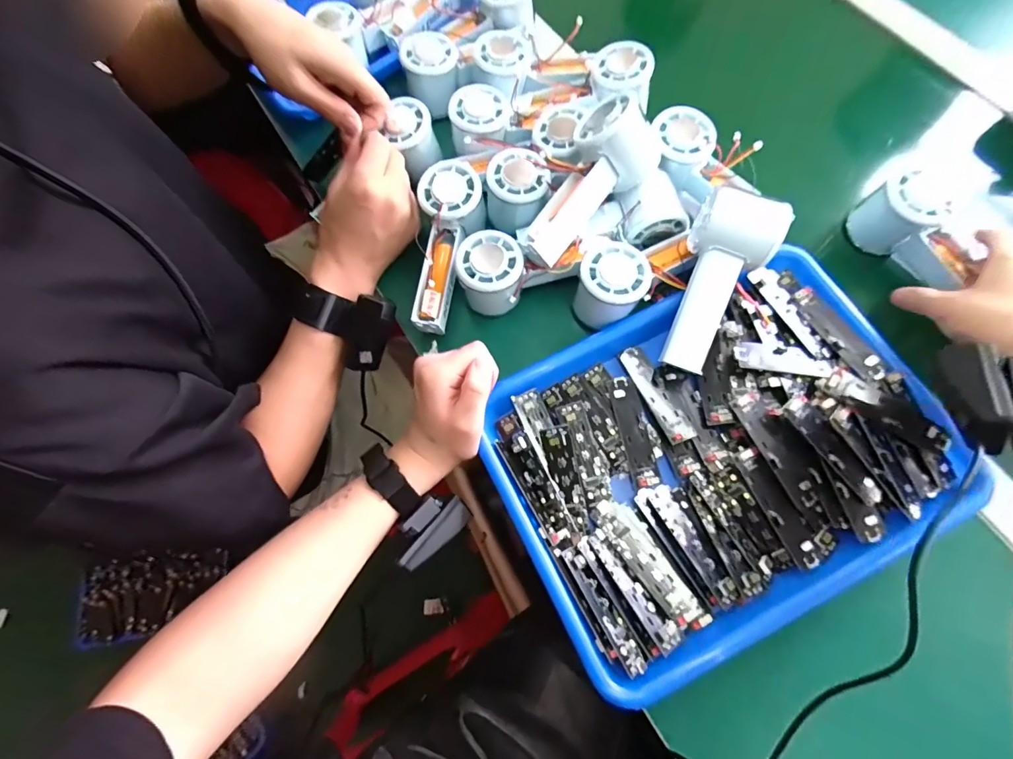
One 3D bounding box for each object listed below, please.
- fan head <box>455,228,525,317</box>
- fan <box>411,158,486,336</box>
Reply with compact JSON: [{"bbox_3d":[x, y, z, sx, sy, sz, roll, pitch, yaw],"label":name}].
[{"bbox_3d":[-0.013,-0.094,0.416,0.055,0.049,0.056,0,71,3],"label":"fan head"},{"bbox_3d":[-0.058,-0.121,0.435,0.053,0.044,0.154,11,87,6],"label":"fan"}]

